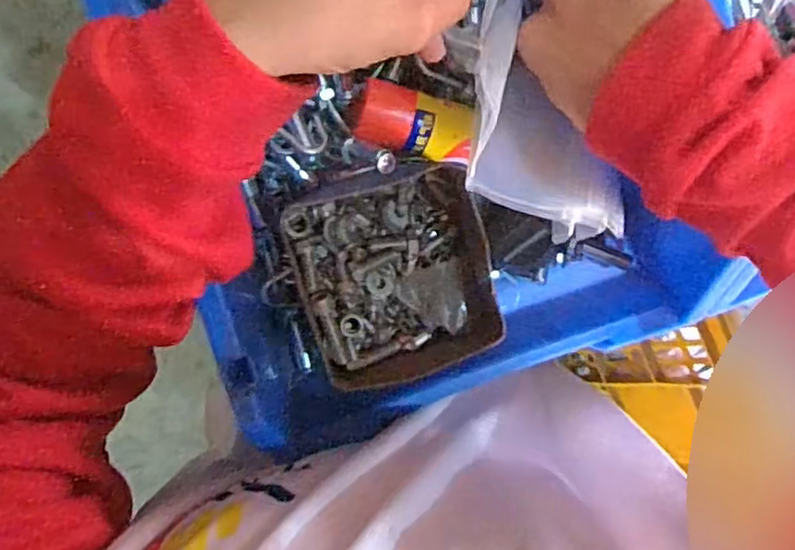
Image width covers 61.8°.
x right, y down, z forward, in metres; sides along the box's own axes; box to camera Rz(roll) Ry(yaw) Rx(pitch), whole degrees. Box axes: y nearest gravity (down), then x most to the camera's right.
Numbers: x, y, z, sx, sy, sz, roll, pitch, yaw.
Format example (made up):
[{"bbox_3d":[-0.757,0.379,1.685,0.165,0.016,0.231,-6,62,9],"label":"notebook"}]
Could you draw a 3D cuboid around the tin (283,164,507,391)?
[{"bbox_3d":[0.002,0.001,0.425,0.124,0.038,0.131,-13,97,-5],"label":"tin"}]

